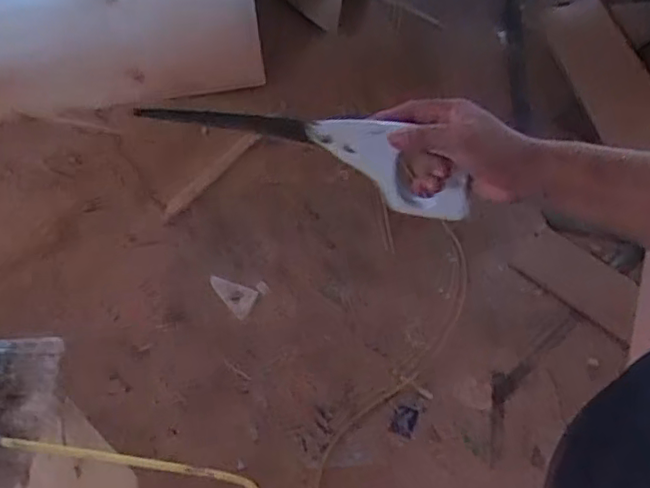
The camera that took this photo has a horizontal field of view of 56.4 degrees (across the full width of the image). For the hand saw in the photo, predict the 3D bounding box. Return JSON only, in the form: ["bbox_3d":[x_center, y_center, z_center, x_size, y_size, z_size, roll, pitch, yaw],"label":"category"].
[{"bbox_3d":[-0.016,-0.099,0.610,0.342,0.092,0.019,19,54,-2],"label":"hand saw"}]

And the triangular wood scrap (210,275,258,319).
[{"bbox_3d":[-0.279,0.147,1.763,0.155,0.023,0.085,24,75,14],"label":"triangular wood scrap"}]

